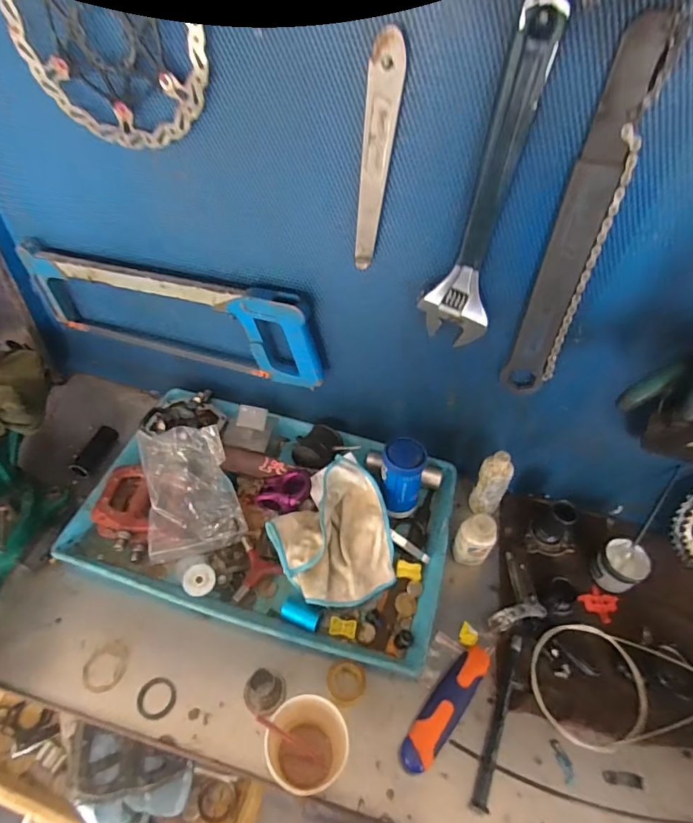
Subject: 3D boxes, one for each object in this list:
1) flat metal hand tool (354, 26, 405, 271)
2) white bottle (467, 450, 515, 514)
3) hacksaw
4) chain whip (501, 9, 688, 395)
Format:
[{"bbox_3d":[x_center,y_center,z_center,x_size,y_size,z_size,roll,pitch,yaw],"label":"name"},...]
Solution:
[{"bbox_3d":[0.026,-0.216,0.426,0.025,0.192,0.006,-3,49,-10],"label":"flat metal hand tool"},{"bbox_3d":[0.194,0.096,0.643,0.033,0.100,0.038,-17,53,-18],"label":"white bottle"},{"bbox_3d":[-0.218,-0.120,0.639,0.395,0.165,0.046,15,48,7],"label":"hacksaw"},{"bbox_3d":[0.210,-0.147,0.441,0.063,0.330,0.013,16,48,7],"label":"chain whip"}]

